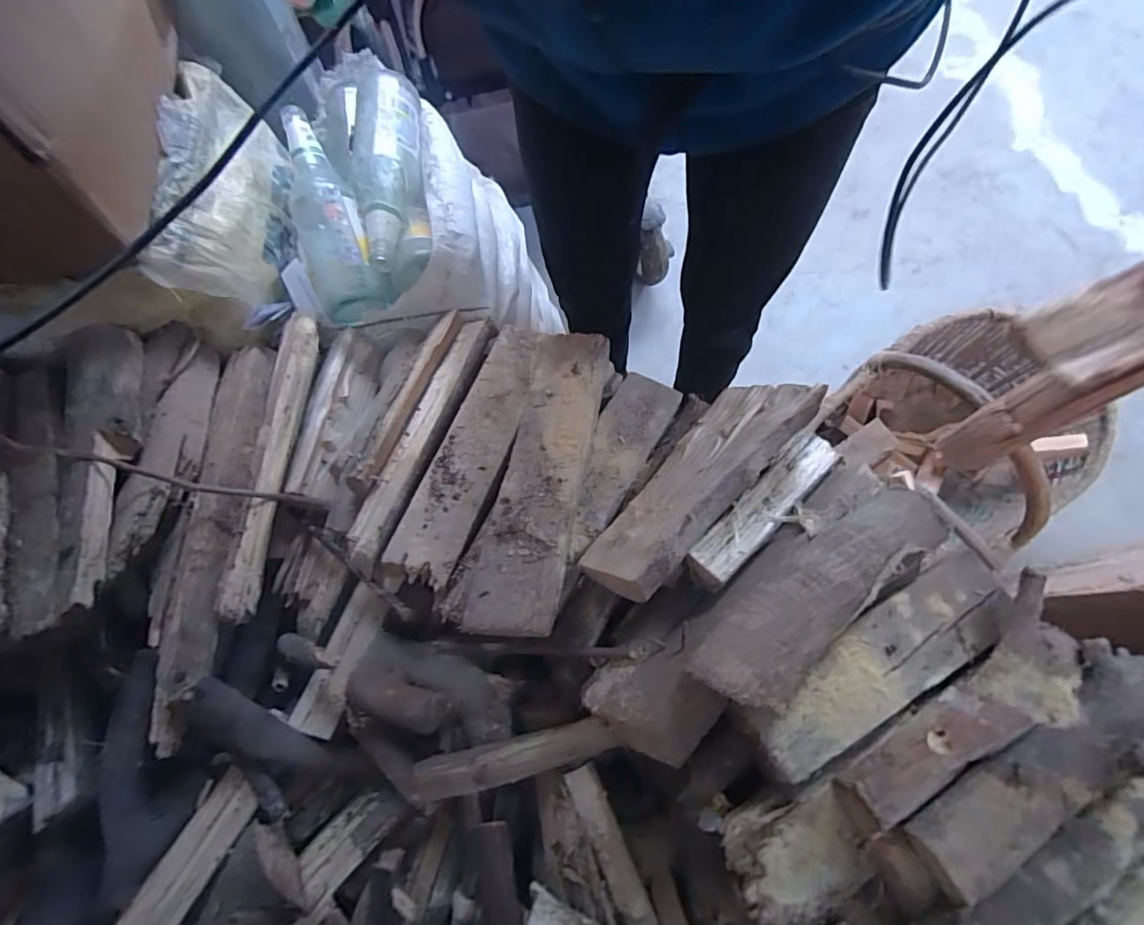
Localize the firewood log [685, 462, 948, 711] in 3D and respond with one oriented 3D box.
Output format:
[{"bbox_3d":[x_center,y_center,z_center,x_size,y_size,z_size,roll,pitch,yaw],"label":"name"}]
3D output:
[{"bbox_3d":[0.188,0.092,0.387,0.243,0.059,0.086,-35,73,-27],"label":"firewood log"}]

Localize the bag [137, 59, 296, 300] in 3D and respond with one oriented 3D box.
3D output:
[{"bbox_3d":[-0.378,-0.304,0.565,0.073,0.117,0.292,-8,71,-1],"label":"bag"}]

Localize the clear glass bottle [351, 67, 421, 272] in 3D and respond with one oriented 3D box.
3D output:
[{"bbox_3d":[-0.208,-0.333,0.581,0.072,0.064,0.247,-4,71,0],"label":"clear glass bottle"}]

